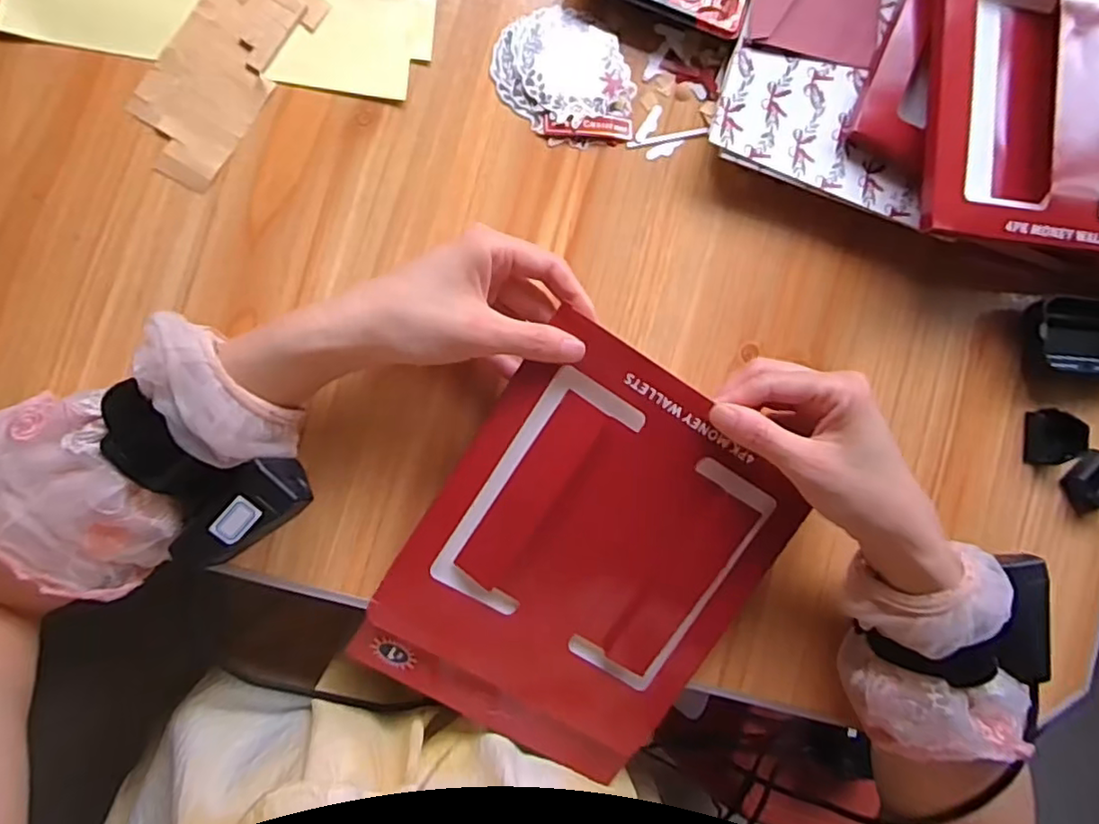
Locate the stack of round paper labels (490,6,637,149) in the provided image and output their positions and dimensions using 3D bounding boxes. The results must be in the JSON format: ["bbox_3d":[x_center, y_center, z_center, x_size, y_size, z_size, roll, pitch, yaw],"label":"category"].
[{"bbox_3d":[0.011,-0.213,0.400,0.084,0.005,0.091,-21,92,-9],"label":"stack of round paper labels"}]

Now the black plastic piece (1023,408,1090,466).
[{"bbox_3d":[0.355,0.018,0.436,0.032,0.018,0.039,1,89,-9],"label":"black plastic piece"}]

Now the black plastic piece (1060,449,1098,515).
[{"bbox_3d":[0.392,0.052,0.443,0.038,0.021,0.039,0,89,-9],"label":"black plastic piece"}]

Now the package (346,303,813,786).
[{"bbox_3d":[0.022,0.092,0.371,0.192,0.011,0.238,32,97,-10],"label":"package"}]

